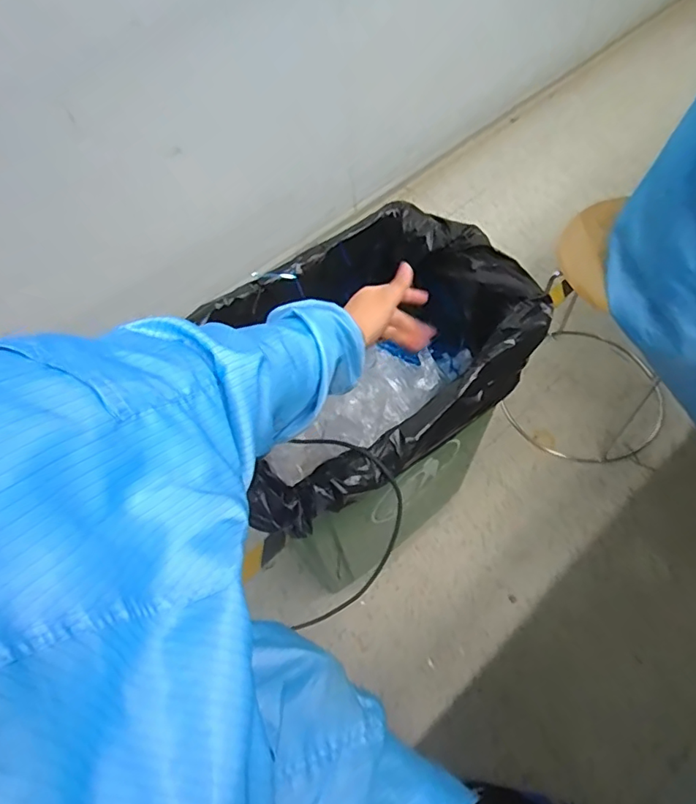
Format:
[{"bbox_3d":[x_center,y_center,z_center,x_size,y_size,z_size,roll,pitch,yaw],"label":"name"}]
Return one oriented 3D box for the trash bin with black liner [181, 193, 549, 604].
[{"bbox_3d":[0.022,0.057,0.918,0.452,0.625,0.331,-37,62,-17],"label":"trash bin with black liner"}]

